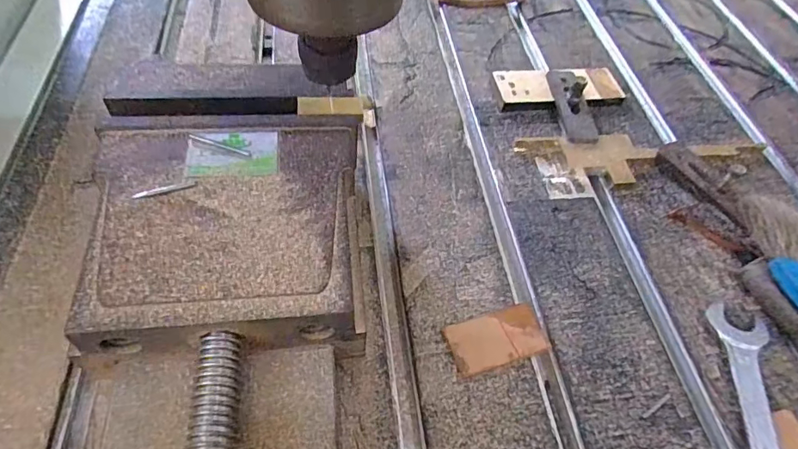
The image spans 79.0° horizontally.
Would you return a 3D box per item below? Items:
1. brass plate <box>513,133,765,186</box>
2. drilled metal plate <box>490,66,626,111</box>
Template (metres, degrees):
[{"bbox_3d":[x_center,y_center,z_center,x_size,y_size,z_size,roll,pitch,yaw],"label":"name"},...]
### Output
[{"bbox_3d":[0.234,-0.065,0.455,0.239,0.013,0.062,-4,54,-9],"label":"brass plate"},{"bbox_3d":[0.163,-0.138,0.500,0.133,0.017,0.050,-5,55,-10],"label":"drilled metal plate"}]

